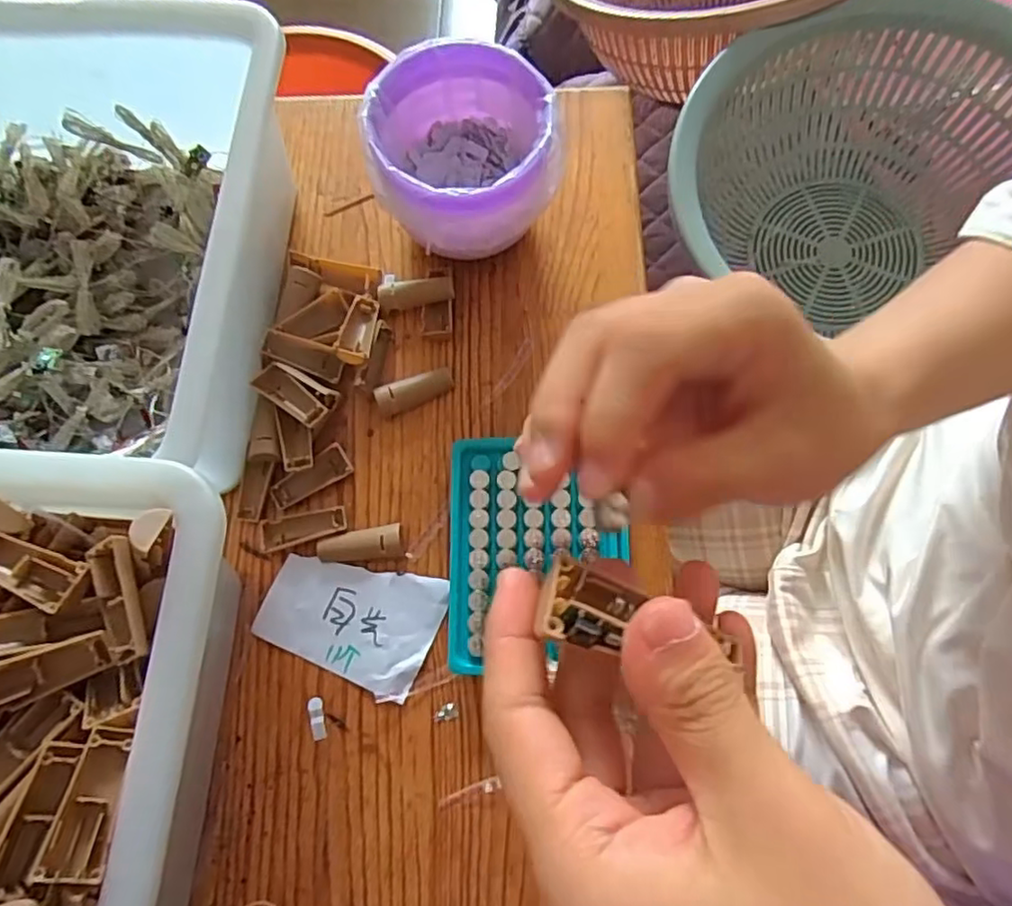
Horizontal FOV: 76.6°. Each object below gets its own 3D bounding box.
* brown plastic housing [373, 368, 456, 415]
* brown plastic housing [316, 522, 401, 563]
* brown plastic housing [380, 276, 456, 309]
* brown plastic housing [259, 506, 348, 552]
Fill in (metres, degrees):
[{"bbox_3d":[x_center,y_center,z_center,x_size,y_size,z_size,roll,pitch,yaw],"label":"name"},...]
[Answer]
[{"bbox_3d":[-0.058,-0.040,0.408,0.050,0.010,0.020,-21,73,-5],"label":"brown plastic housing"},{"bbox_3d":[-0.087,0.053,0.377,0.048,0.008,0.019,-6,72,-1],"label":"brown plastic housing"},{"bbox_3d":[-0.059,-0.107,0.424,0.050,0.007,0.020,-7,72,-1],"label":"brown plastic housing"},{"bbox_3d":[-0.122,0.045,0.385,0.050,0.007,0.019,-11,72,-3],"label":"brown plastic housing"}]

